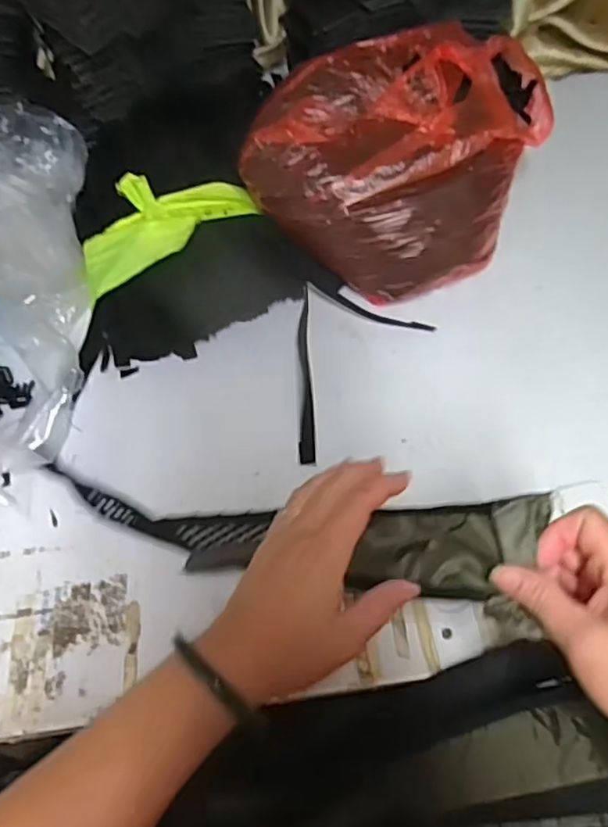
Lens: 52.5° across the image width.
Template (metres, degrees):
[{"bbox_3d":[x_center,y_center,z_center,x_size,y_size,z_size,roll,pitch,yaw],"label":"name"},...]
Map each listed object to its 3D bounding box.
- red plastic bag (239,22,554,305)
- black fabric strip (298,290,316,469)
[{"bbox_3d":[0.103,-0.279,0.657,0.254,0.146,0.289,23,63,17],"label":"red plastic bag"},{"bbox_3d":[0.001,-0.041,0.609,0.015,0.017,0.195,-3,57,2],"label":"black fabric strip"}]

